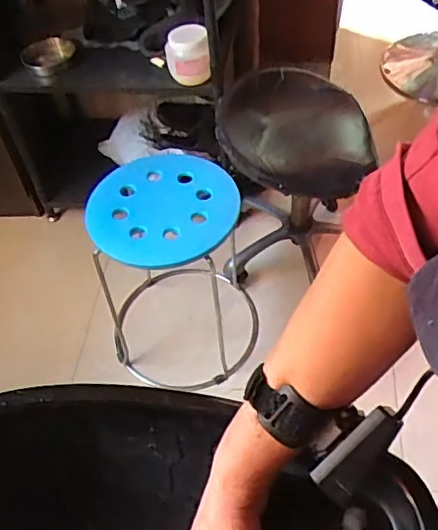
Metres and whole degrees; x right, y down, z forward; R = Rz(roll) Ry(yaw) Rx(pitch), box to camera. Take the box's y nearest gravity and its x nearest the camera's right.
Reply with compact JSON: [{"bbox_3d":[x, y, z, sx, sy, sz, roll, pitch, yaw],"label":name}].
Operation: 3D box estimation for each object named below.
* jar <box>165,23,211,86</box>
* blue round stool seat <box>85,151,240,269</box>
[{"bbox_3d":[-0.073,-0.490,1.302,0.096,0.109,0.093,-2,51,3],"label":"jar"},{"bbox_3d":[-0.112,-0.120,1.121,0.297,0.038,0.280,-2,51,3],"label":"blue round stool seat"}]

